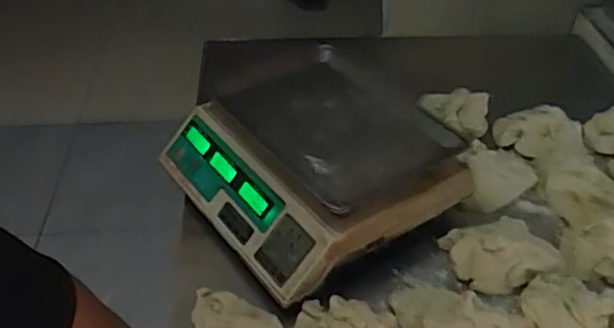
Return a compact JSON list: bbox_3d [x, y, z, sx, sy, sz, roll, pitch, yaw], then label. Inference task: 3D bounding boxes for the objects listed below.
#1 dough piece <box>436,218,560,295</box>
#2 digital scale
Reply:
[{"bbox_3d":[0.260,0.115,0.826,0.146,0.061,0.097,-3,39,-5],"label":"dough piece"},{"bbox_3d":[-0.005,-0.027,0.901,0.314,0.110,0.376,-23,45,-26],"label":"digital scale"}]

